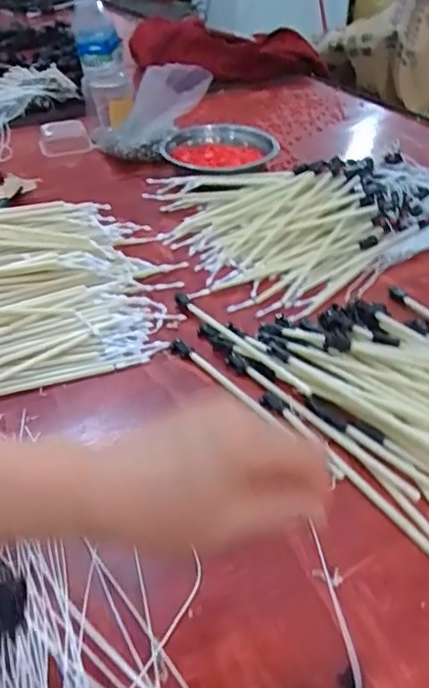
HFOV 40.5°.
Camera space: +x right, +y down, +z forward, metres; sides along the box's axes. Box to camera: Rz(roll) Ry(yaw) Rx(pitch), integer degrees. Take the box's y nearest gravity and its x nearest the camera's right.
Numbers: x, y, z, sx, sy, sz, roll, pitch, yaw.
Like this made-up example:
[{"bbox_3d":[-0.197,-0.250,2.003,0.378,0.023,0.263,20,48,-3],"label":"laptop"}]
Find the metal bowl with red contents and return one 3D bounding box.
[{"bbox_3d":[0.005,-0.278,0.838,0.151,0.043,0.151,0,38,0],"label":"metal bowl with red contents"}]

